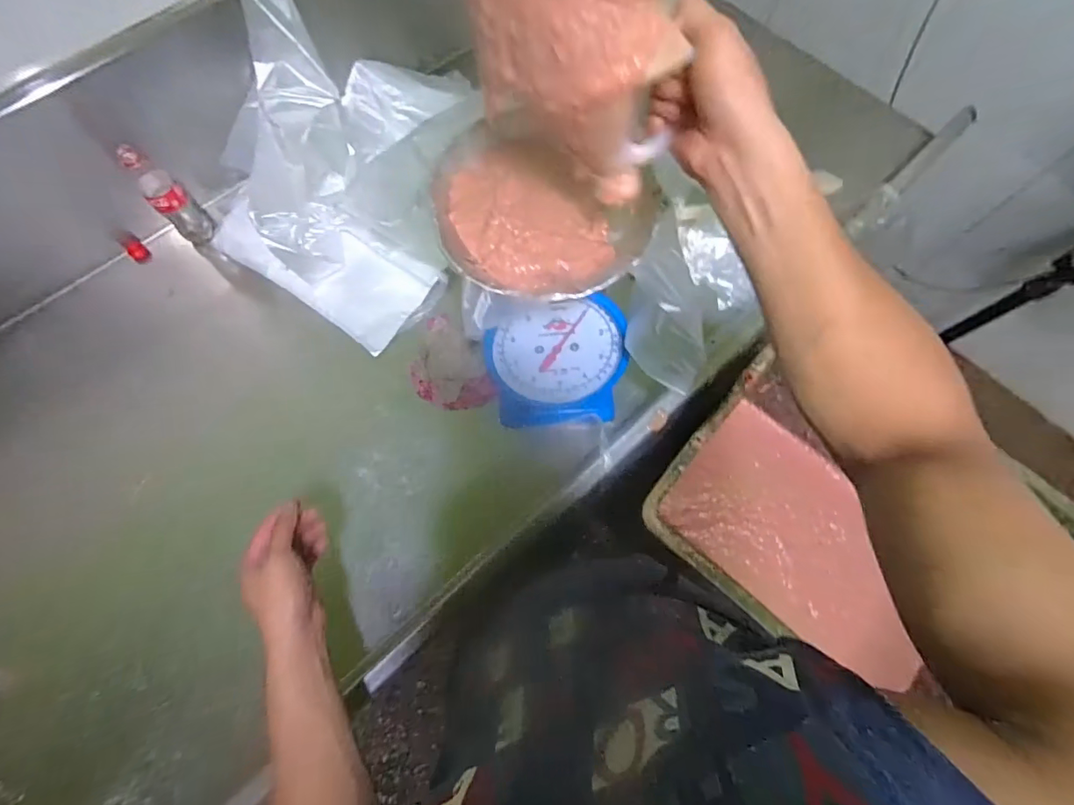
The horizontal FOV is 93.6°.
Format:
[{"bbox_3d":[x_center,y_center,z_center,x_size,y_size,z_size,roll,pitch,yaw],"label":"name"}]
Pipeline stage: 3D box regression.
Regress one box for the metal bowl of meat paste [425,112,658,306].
[{"bbox_3d":[-0.001,-0.210,0.564,0.238,0.052,0.224,0,72,-1],"label":"metal bowl of meat paste"}]

